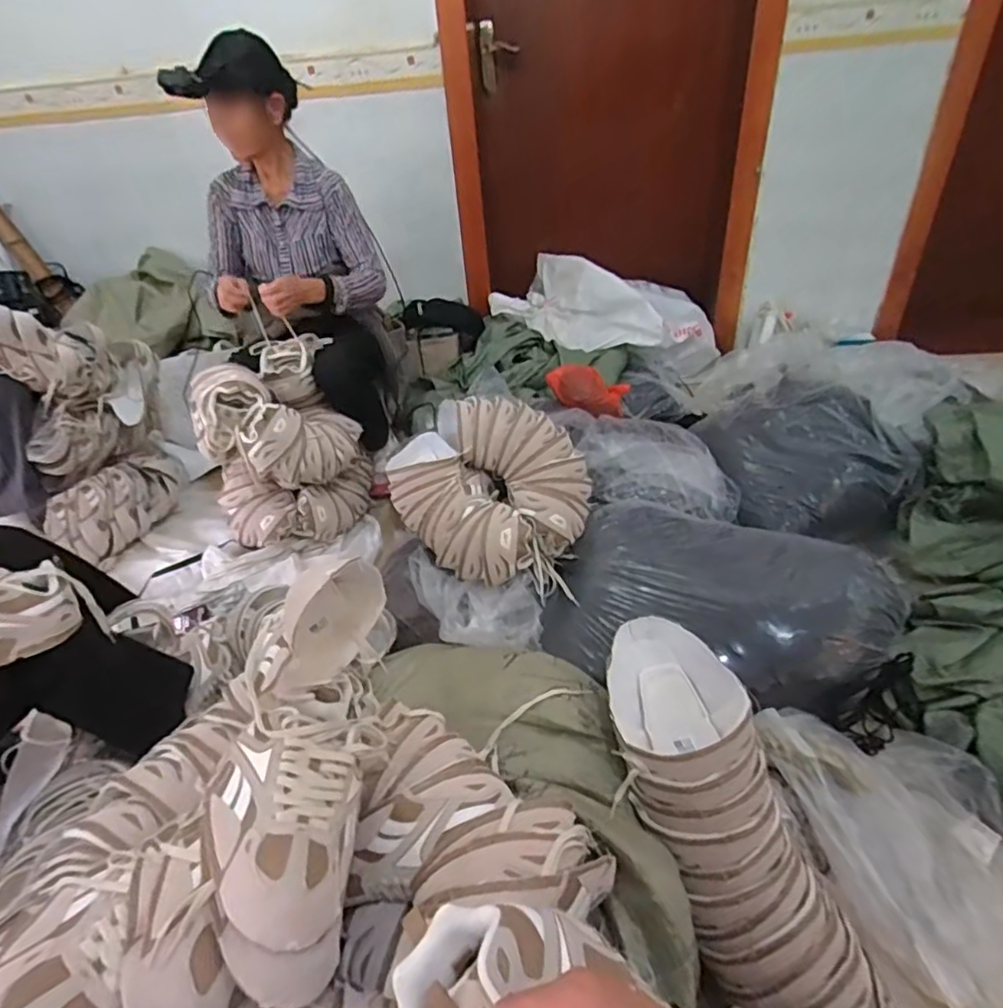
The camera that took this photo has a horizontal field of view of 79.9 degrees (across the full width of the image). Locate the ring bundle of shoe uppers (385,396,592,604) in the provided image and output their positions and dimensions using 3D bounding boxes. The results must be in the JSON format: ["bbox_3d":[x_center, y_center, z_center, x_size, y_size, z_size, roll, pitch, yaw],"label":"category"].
[{"bbox_3d":[-0.034,-0.054,1.259,0.424,0.220,0.442,-1,36,6],"label":"ring bundle of shoe uppers"}]

